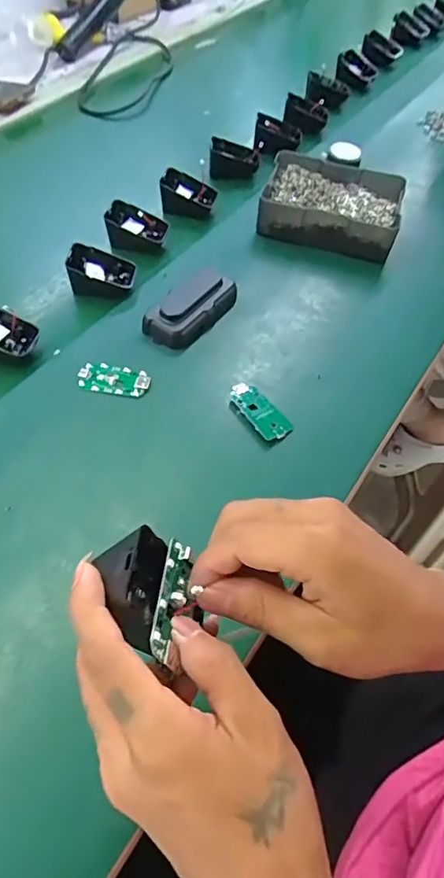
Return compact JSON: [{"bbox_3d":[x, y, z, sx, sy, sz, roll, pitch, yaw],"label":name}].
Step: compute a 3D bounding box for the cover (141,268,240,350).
[{"bbox_3d":[-0.030,-0.138,0.520,0.059,0.022,0.110,28,58,17],"label":"cover"}]

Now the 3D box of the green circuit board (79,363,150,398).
[{"bbox_3d":[-0.098,-0.054,0.470,0.063,0.004,0.031,10,55,6],"label":"green circuit board"}]

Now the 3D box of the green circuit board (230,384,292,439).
[{"bbox_3d":[0.033,-0.025,0.461,0.029,0.010,0.063,-31,61,-21],"label":"green circuit board"}]

